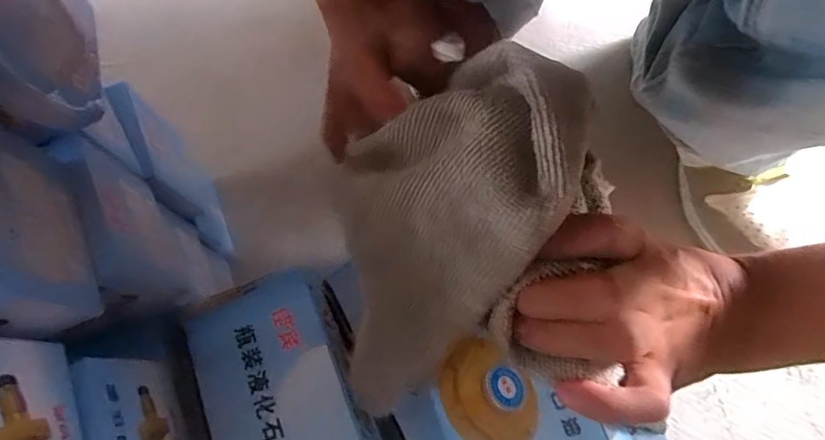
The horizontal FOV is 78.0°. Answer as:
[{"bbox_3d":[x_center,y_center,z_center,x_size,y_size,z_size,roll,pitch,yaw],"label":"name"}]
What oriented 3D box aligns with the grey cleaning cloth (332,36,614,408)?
[{"bbox_3d":[0.016,0.005,0.213,0.097,0.097,0.128,-4,72,-1],"label":"grey cleaning cloth"}]

